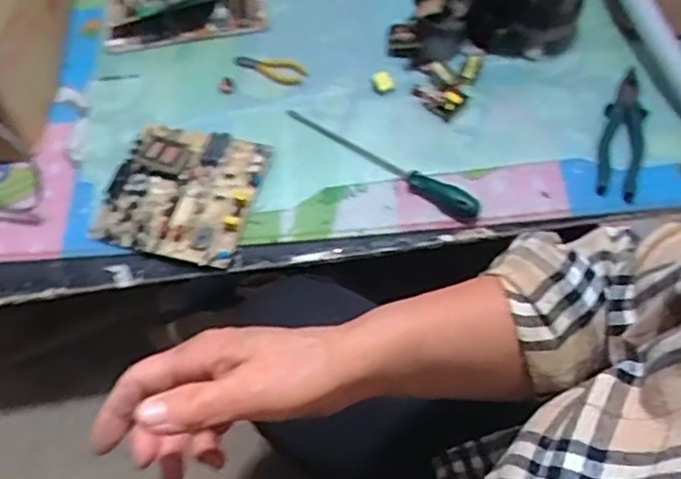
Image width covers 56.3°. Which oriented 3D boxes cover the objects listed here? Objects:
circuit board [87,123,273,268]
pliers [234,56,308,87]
[{"bbox_3d":[-0.193,-0.067,0.786,0.178,0.024,0.182,13,61,10],"label":"circuit board"},{"bbox_3d":[-0.098,-0.243,0.898,0.103,0.013,0.045,15,62,11],"label":"pliers"}]

